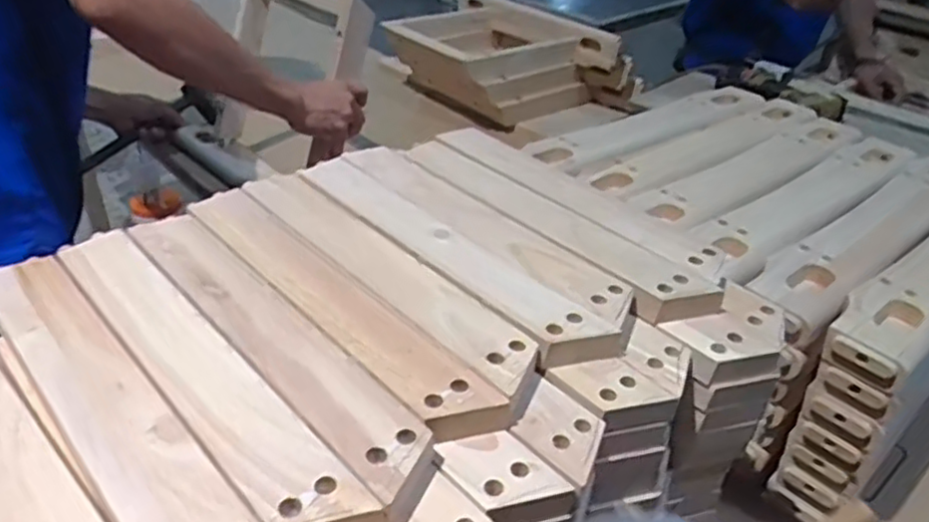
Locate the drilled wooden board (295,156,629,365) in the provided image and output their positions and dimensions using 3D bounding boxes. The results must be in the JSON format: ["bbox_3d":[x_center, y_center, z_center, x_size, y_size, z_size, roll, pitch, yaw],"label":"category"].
[{"bbox_3d":[-0.020,-0.009,0.494,0.054,0.018,0.288,-27,44,-37],"label":"drilled wooden board"}]

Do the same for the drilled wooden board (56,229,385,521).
[{"bbox_3d":[-0.150,0.060,0.383,0.046,0.022,0.290,-26,44,-37],"label":"drilled wooden board"}]

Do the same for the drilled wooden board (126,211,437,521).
[{"bbox_3d":[-0.116,0.043,0.411,0.046,0.020,0.291,-25,43,-35],"label":"drilled wooden board"}]

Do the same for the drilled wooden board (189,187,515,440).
[{"bbox_3d":[-0.090,0.021,0.442,0.046,0.015,0.290,-26,44,-36],"label":"drilled wooden board"}]

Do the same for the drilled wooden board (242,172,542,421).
[{"bbox_3d":[-0.058,0.006,0.470,0.050,0.017,0.292,-25,43,-36],"label":"drilled wooden board"}]

